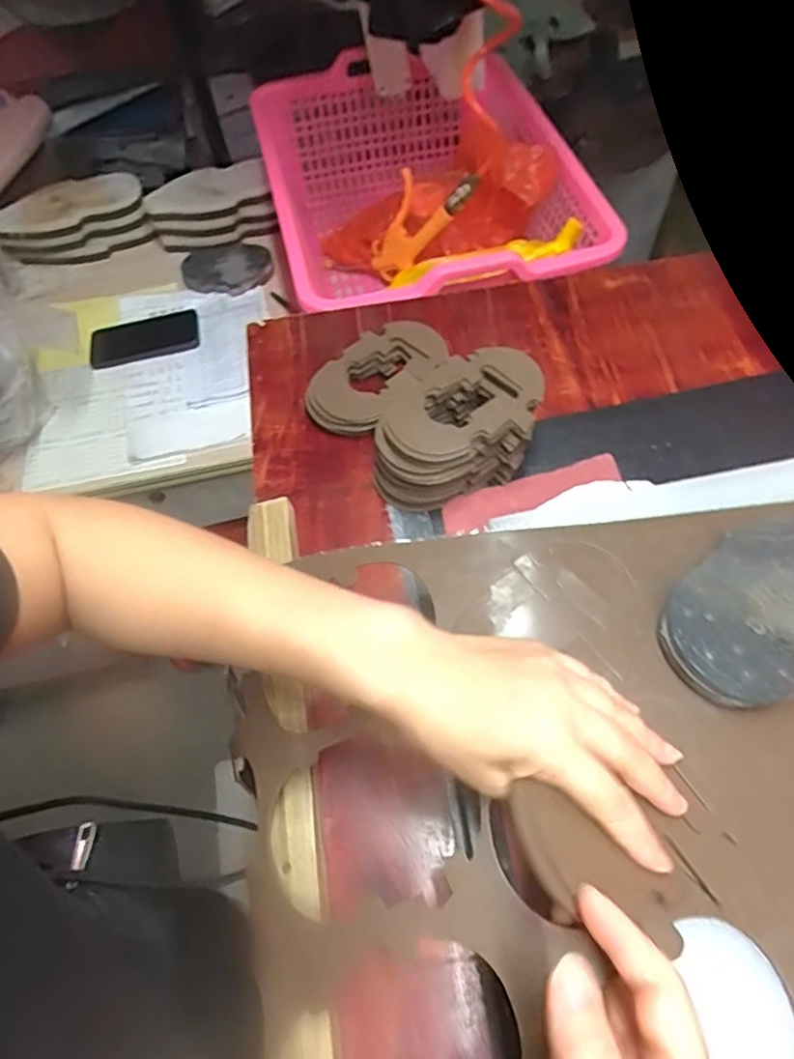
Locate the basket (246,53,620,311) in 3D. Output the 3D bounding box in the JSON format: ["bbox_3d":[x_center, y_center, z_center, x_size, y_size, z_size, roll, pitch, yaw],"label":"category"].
[{"bbox_3d":[0.038,-0.438,0.840,0.379,0.209,0.502,-13,60,-4],"label":"basket"}]

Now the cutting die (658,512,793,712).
[{"bbox_3d":[0.215,0.049,0.356,0.131,0.029,0.091,-37,64,-17],"label":"cutting die"}]

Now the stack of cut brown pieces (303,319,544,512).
[{"bbox_3d":[0.017,-0.108,0.505,0.137,0.067,0.195,-32,63,-15],"label":"stack of cut brown pieces"}]

